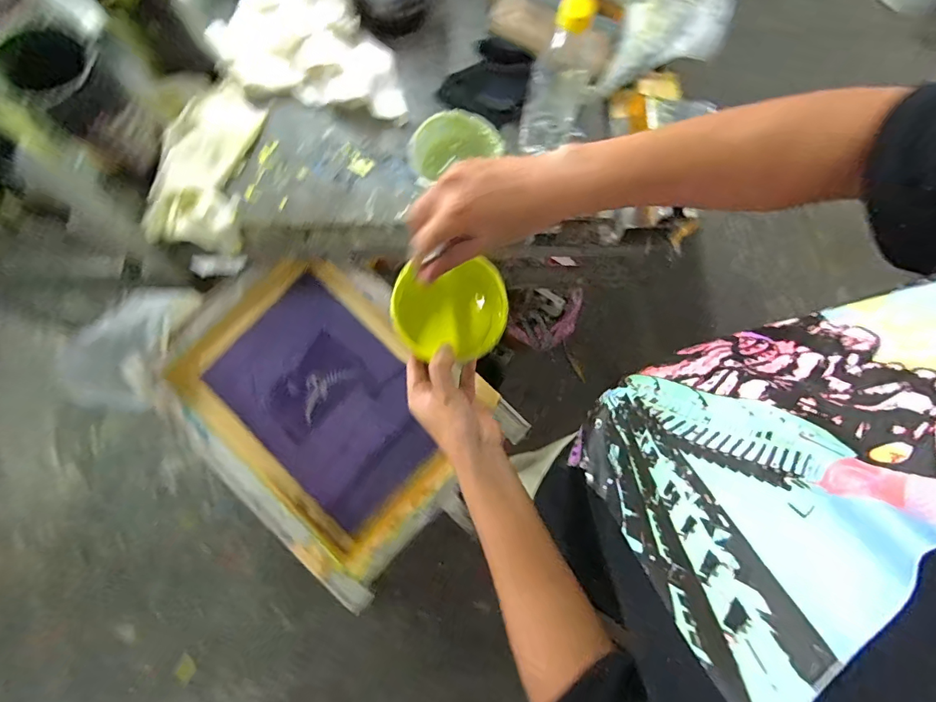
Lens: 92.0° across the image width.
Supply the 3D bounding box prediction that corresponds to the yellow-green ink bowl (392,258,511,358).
[{"bbox_3d":[-0.018,-0.045,0.477,0.115,0.050,0.107,0,76,-2],"label":"yellow-green ink bowl"}]

